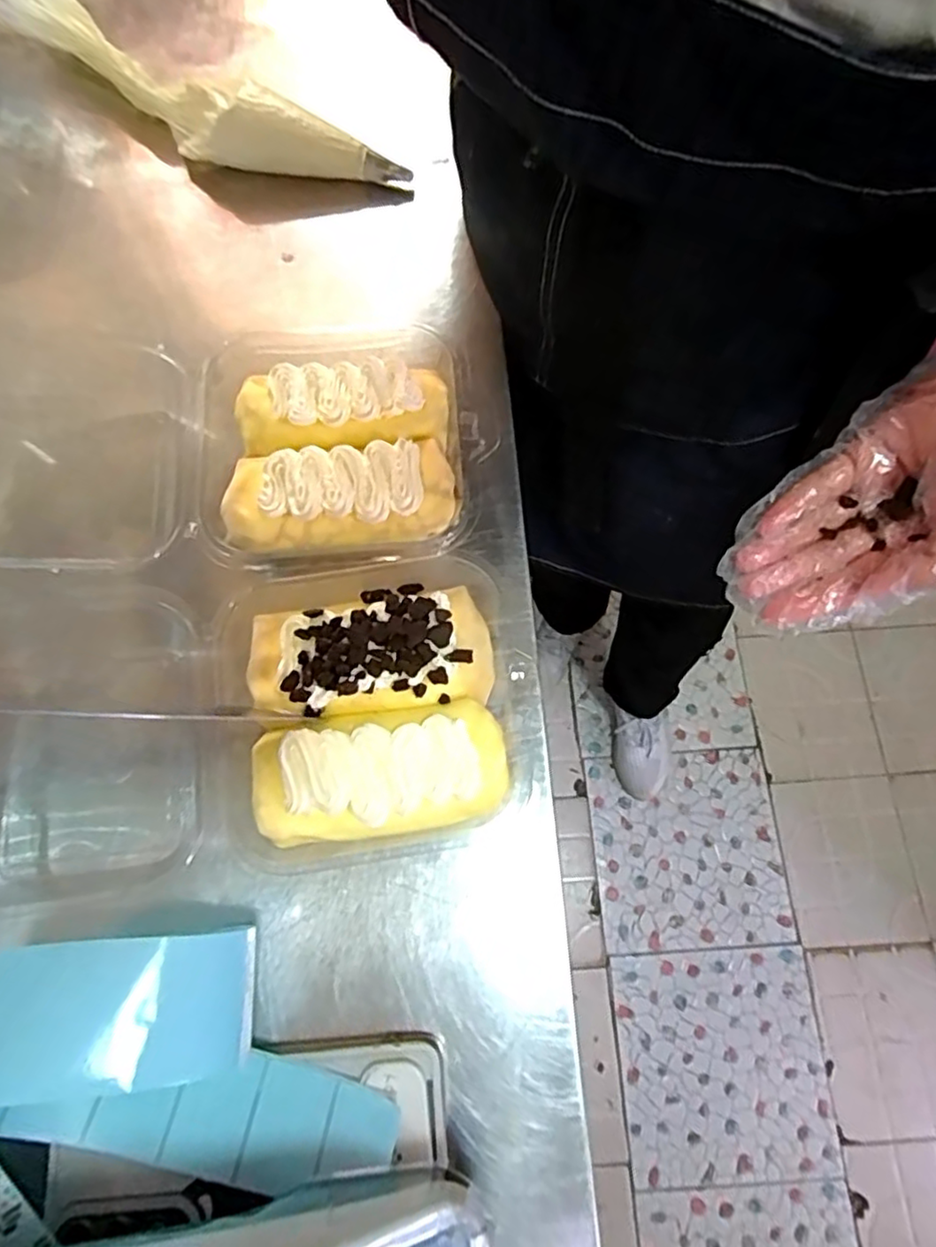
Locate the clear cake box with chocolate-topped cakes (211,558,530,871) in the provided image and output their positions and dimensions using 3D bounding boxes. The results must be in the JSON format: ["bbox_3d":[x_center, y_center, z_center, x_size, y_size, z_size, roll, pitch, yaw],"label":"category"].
[{"bbox_3d":[-0.046,0.041,0.312,0.129,0.051,0.121,-10,73,-2],"label":"clear cake box with chocolate-topped cakes"}]

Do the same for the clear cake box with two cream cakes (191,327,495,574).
[{"bbox_3d":[-0.071,-0.099,0.352,0.149,0.040,0.151,-6,73,-1],"label":"clear cake box with two cream cakes"}]

